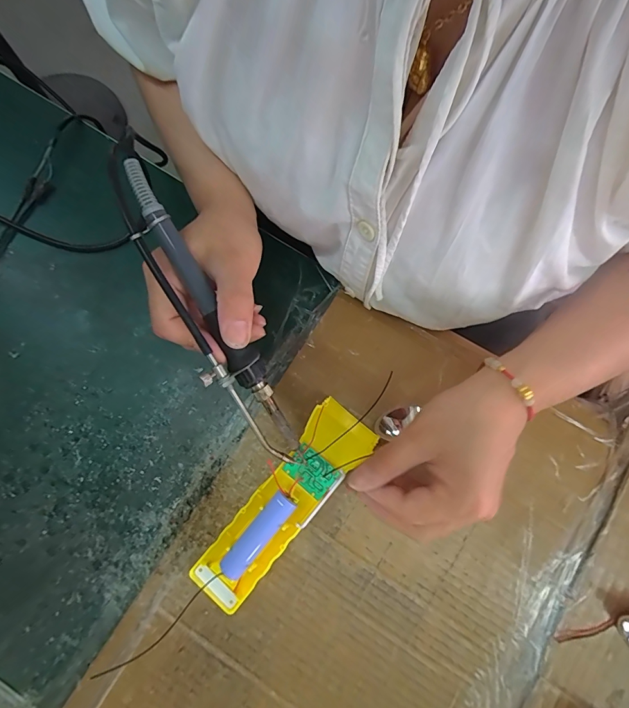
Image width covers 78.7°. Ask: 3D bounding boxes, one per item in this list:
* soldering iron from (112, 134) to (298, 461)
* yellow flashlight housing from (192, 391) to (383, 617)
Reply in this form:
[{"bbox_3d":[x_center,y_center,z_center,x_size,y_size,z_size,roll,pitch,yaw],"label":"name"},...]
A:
[{"bbox_3d":[-0.068,-0.025,0.233,0.030,0.022,0.203,-29,100,-8],"label":"soldering iron"},{"bbox_3d":[-0.022,0.105,0.275,0.045,0.020,0.157,40,82,8],"label":"yellow flashlight housing"}]

